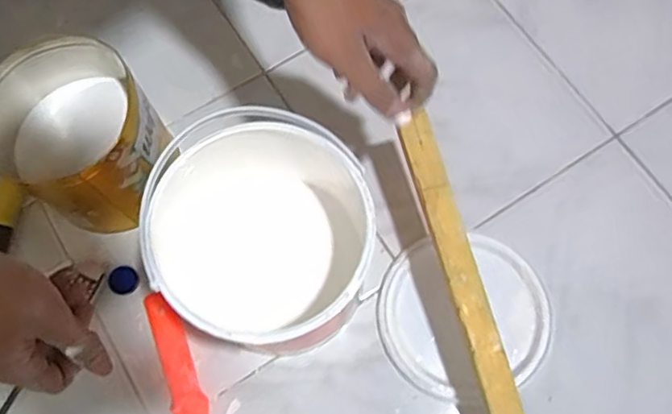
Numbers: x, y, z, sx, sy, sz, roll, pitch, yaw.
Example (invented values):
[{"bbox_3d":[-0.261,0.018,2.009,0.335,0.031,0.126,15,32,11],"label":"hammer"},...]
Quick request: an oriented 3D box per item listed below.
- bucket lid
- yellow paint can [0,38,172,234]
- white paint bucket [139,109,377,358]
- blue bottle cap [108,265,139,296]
[{"bbox_3d":[0.131,0.113,0.611,0.171,0.018,0.160,0,72,0],"label":"bucket lid"},{"bbox_3d":[-0.251,-0.064,0.602,0.143,0.154,0.144,-1,71,2],"label":"yellow paint can"},{"bbox_3d":[-0.074,0.032,0.552,0.208,0.183,0.181,21,73,7],"label":"white paint bucket"},{"bbox_3d":[-0.226,0.078,0.630,0.029,0.006,0.031,0,72,0],"label":"blue bottle cap"}]

